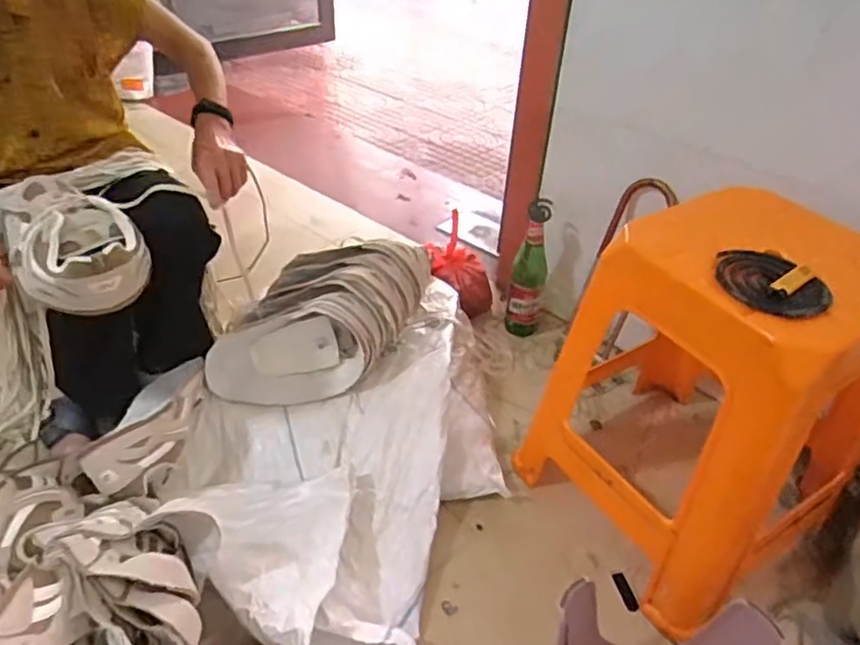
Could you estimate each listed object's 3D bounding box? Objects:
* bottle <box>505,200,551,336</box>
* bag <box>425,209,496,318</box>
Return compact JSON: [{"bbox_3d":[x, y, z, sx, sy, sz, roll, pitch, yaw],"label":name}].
[{"bbox_3d":[0.200,-0.101,1.280,0.070,0.280,0.084,11,40,9],"label":"bottle"},{"bbox_3d":[0.065,-0.112,1.392,0.131,0.155,0.166,-25,47,-30],"label":"bag"}]

